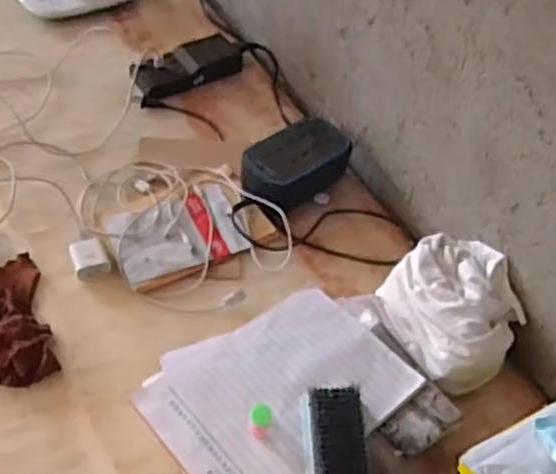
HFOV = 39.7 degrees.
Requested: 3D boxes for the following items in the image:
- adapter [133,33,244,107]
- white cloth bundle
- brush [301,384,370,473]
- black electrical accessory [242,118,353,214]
[{"bbox_3d":[-0.138,-0.267,1.213,0.196,0.041,0.073,-25,56,-23],"label":"adapter"},{"bbox_3d":[0.204,0.088,0.903,0.134,0.088,0.167,-14,52,-16],"label":"white cloth bundle"},{"bbox_3d":[0.059,0.200,0.761,0.064,0.042,0.130,0,50,-4],"label":"brush"},{"bbox_3d":[0.021,-0.098,1.045,0.137,0.063,0.085,-33,60,-28],"label":"black electrical accessory"}]

